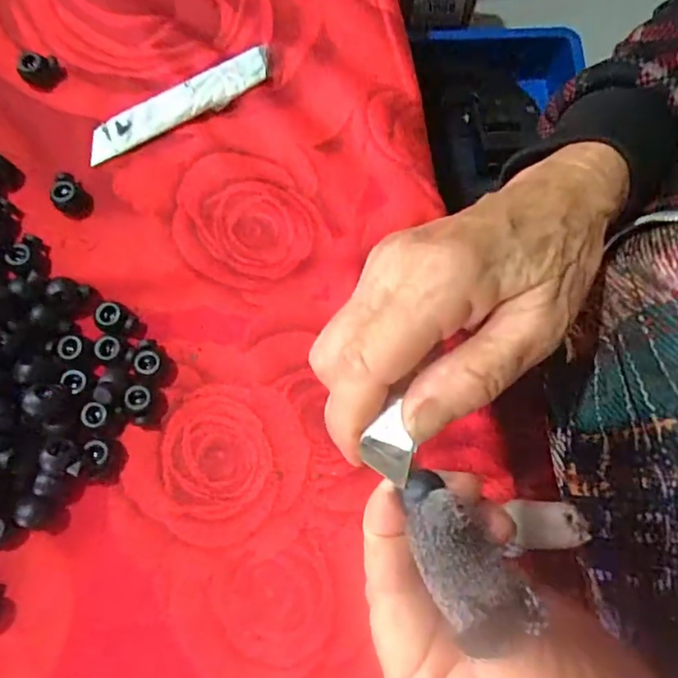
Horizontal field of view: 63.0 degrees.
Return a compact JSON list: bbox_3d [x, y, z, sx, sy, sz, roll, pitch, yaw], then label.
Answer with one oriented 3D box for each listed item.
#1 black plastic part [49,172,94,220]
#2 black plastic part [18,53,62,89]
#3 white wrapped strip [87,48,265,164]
[{"bbox_3d":[-0.132,-0.069,0.271,0.016,0.012,0.020,-43,81,-10],"label":"black plastic part"},{"bbox_3d":[-0.155,-0.139,0.287,0.019,0.012,0.012,-29,79,-8],"label":"black plastic part"},{"bbox_3d":[-0.082,-0.121,0.285,0.101,0.008,0.018,-28,79,-8],"label":"white wrapped strip"}]

